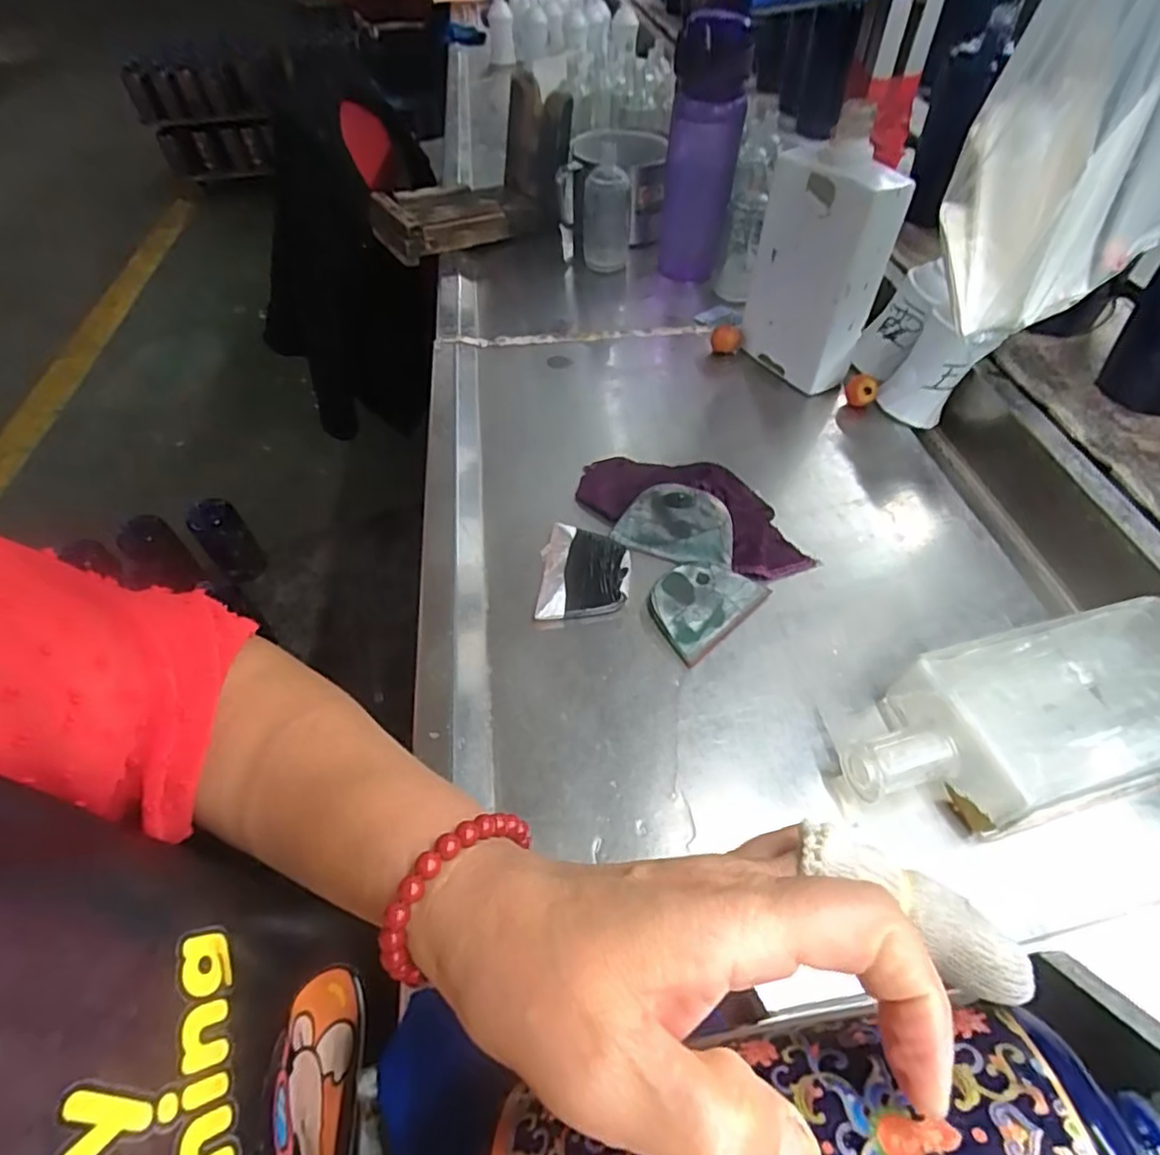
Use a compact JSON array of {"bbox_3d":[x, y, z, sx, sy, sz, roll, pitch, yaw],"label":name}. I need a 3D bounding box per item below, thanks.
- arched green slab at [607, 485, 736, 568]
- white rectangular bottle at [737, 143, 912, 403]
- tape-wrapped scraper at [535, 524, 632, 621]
[{"bbox_3d":[0.070,-0.040,0.445,0.083,0.008,0.055,15,85,17],"label":"arched green slab"},{"bbox_3d":[0.205,-0.269,0.541,0.056,0.182,0.109,-22,53,-14],"label":"white rectangular bottle"},{"bbox_3d":[0.003,-0.005,0.431,0.061,0.011,0.080,0,50,4],"label":"tape-wrapped scraper"}]

